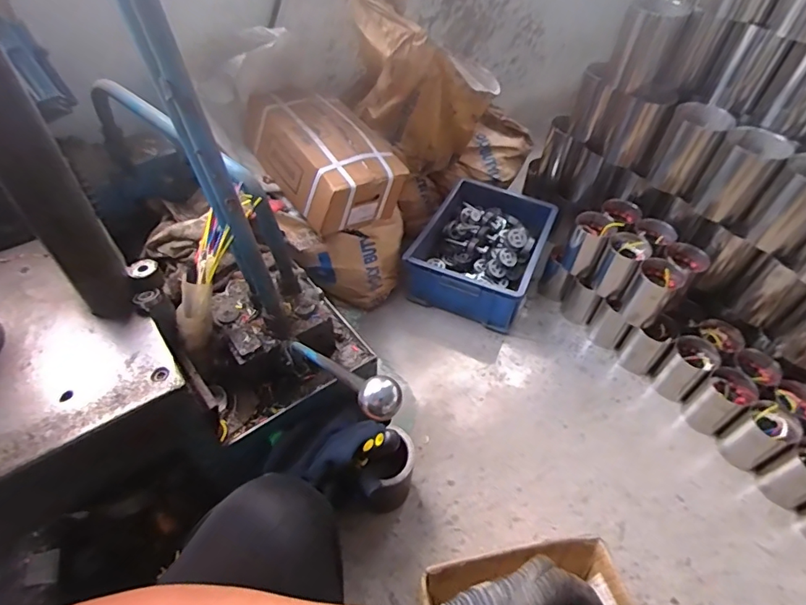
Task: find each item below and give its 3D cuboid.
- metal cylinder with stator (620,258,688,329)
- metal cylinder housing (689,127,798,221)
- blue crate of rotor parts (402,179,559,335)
[{"bbox_3d":[0.545,-0.020,1.042,0.090,0.129,0.086,32,55,23],"label":"metal cylinder with stator"},{"bbox_3d":[0.713,-0.269,1.002,0.107,0.163,0.111,-31,57,-26],"label":"metal cylinder housing"},{"bbox_3d":[0.211,-0.138,1.276,0.300,0.157,0.388,21,51,15],"label":"blue crate of rotor parts"}]

